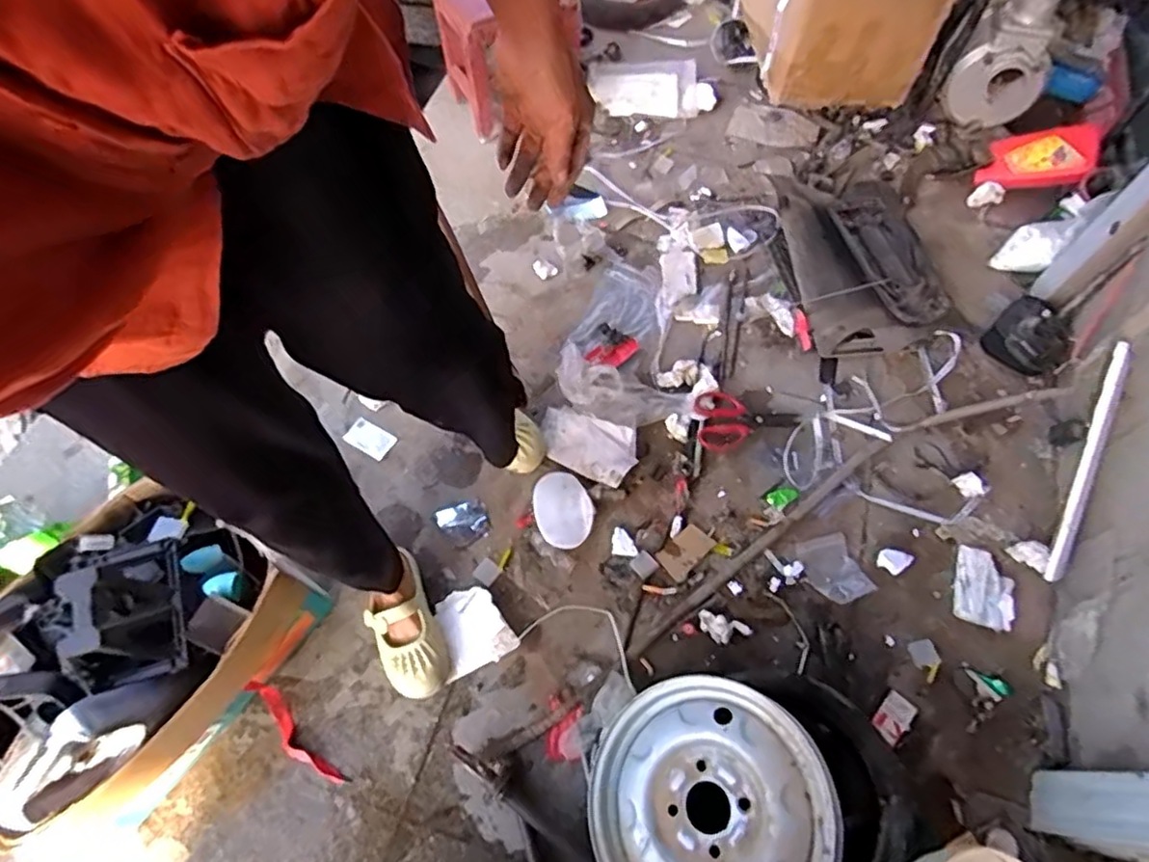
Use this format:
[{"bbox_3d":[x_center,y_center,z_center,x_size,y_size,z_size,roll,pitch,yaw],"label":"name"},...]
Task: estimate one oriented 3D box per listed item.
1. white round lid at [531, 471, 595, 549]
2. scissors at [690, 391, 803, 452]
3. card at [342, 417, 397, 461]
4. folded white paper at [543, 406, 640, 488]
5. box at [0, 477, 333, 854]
[{"bbox_3d":[-0.021,0.136,1.147,0.102,0.039,0.141,-18,65,-8],"label":"white round lid"},{"bbox_3d":[0.326,-0.013,1.232,0.201,0.016,0.111,7,64,4],"label":"scissors"},{"bbox_3d":[-0.385,0.015,1.226,0.088,0.006,0.058,31,59,8],"label":"card"},{"bbox_3d":[0.018,0.025,1.204,0.189,0.033,0.113,23,66,11],"label":"folded white paper"},{"bbox_3d":[-0.604,0.310,0.906,0.321,0.327,0.394,32,67,14],"label":"box"}]

